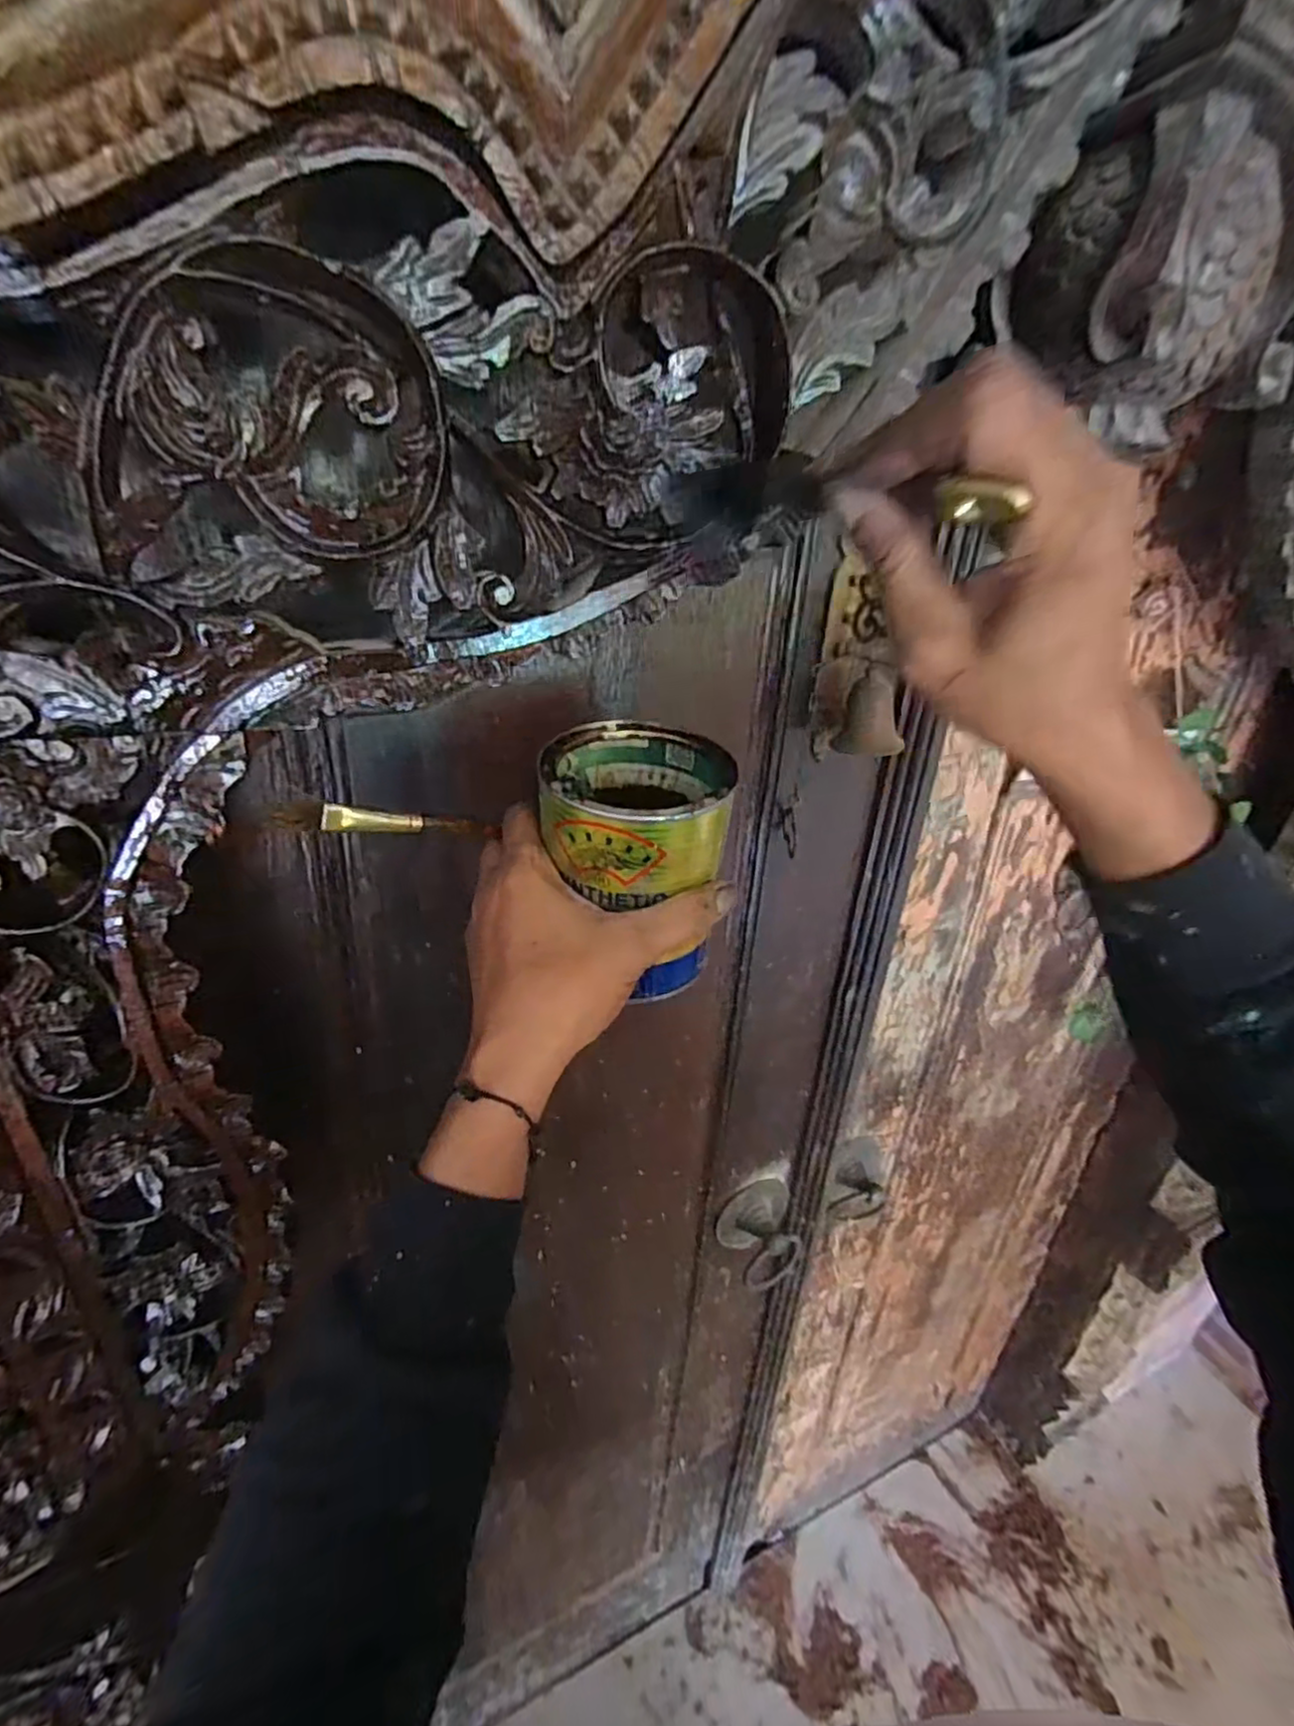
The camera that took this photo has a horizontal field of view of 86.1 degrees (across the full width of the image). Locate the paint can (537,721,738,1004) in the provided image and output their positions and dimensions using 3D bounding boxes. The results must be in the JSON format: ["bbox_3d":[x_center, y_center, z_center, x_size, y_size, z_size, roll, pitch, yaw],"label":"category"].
[{"bbox_3d":[-0.008,-0.001,0.377,0.091,0.129,0.101,2,25,-6],"label":"paint can"}]

